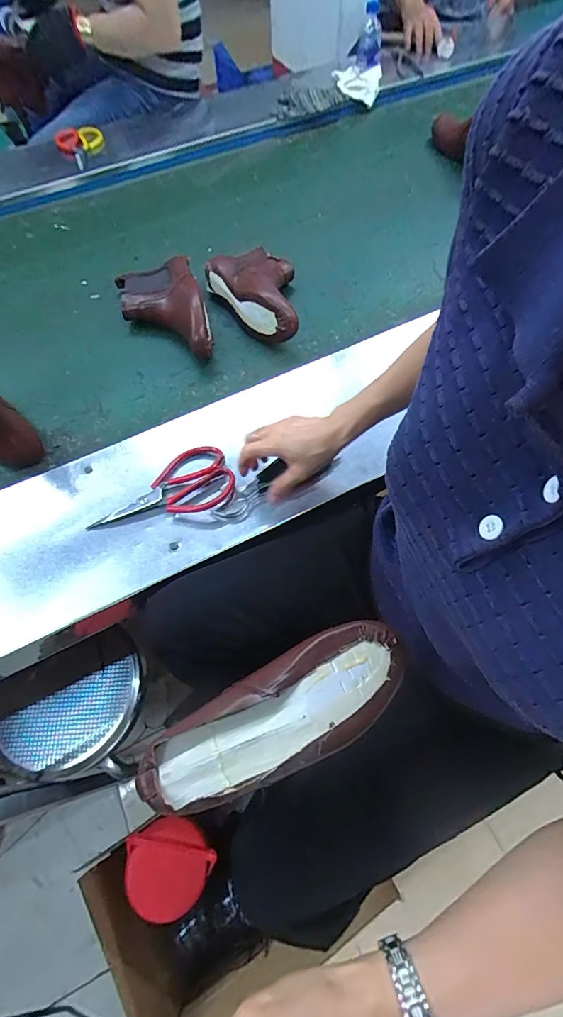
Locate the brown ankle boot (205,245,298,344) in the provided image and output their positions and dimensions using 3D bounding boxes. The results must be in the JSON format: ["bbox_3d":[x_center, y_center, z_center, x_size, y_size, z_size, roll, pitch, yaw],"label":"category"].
[{"bbox_3d":[-0.022,-0.395,0.762,0.141,0.069,0.230,-32,67,-13],"label":"brown ankle boot"}]

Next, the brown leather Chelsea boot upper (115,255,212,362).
[{"bbox_3d":[-0.212,-0.357,0.750,0.139,0.074,0.238,-19,64,-7],"label":"brown leather Chelsea boot upper"}]

